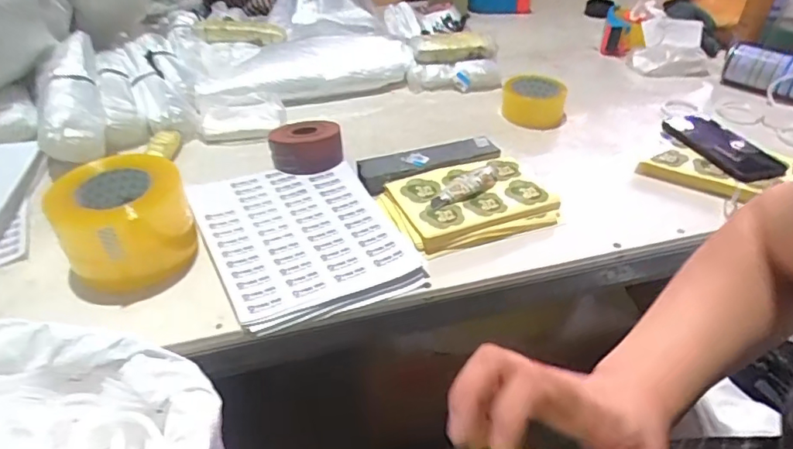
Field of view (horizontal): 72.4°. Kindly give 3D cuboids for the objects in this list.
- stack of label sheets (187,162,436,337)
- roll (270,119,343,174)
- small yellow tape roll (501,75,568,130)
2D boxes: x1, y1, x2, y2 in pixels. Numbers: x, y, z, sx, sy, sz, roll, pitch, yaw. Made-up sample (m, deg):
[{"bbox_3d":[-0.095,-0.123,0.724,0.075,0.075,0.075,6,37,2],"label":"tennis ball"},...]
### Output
[{"bbox_3d":[-0.117,0.003,0.659,0.210,0.013,0.282,-18,42,-21],"label":"stack of label sheets"},{"bbox_3d":[-0.128,-0.112,0.764,0.098,0.045,0.081,-9,39,-11],"label":"roll"},{"bbox_3d":[0.228,-0.204,0.902,0.106,0.051,0.094,5,39,6],"label":"small yellow tape roll"}]

